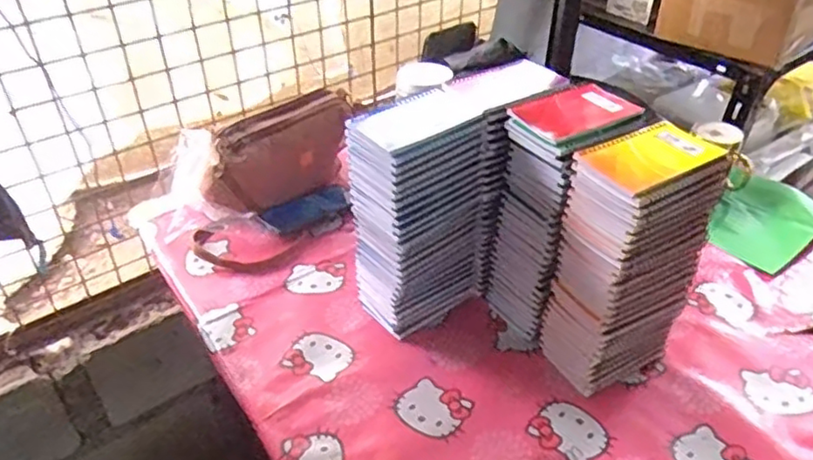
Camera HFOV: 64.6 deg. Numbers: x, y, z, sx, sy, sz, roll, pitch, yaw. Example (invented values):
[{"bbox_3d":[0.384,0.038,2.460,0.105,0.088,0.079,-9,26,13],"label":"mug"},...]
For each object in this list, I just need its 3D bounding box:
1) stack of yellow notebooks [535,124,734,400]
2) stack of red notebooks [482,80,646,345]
[{"bbox_3d":[0.247,0.039,0.725,0.136,0.290,0.094,-18,40,-21],"label":"stack of yellow notebooks"},{"bbox_3d":[0.185,-0.017,0.792,0.153,0.284,0.108,-24,43,-27],"label":"stack of red notebooks"}]

